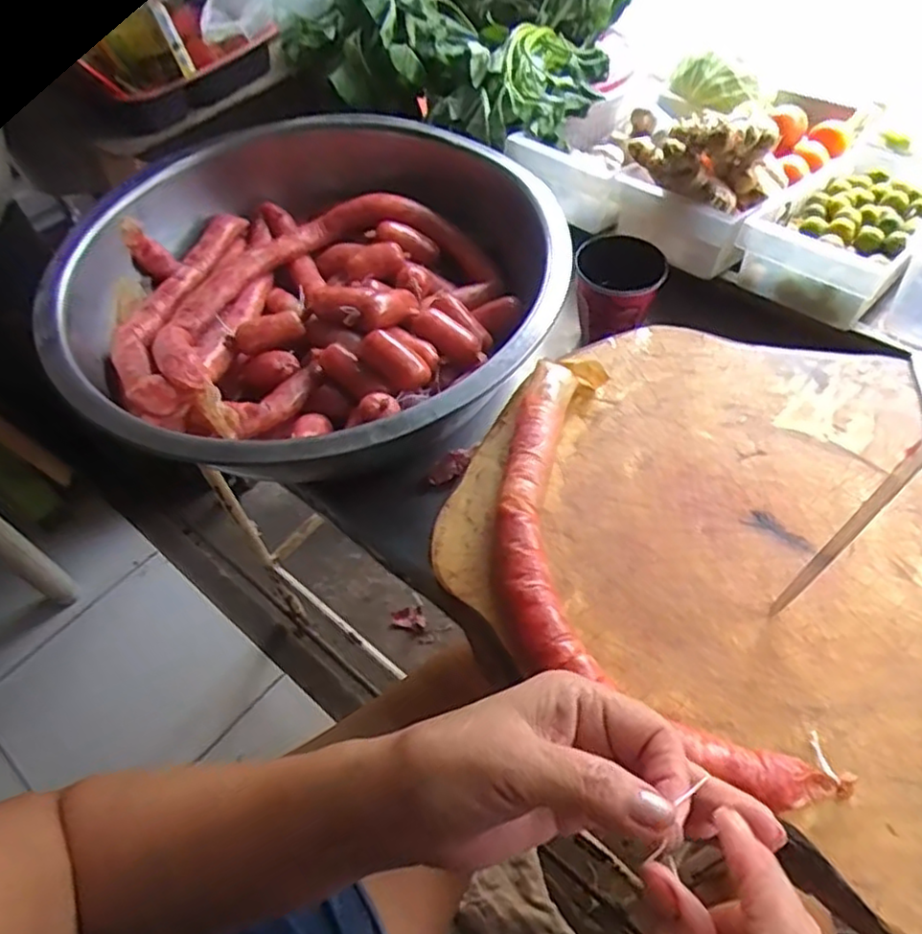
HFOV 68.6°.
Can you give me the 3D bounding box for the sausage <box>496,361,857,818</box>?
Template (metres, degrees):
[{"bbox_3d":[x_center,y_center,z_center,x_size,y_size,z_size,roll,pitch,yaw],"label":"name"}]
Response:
[{"bbox_3d":[0.082,0.060,0.415,0.123,0.024,0.317,-21,56,-10],"label":"sausage"}]

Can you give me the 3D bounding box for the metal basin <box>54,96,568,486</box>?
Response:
[{"bbox_3d":[-0.136,-0.172,0.653,0.467,0.122,0.452,-2,55,3],"label":"metal basin"}]

